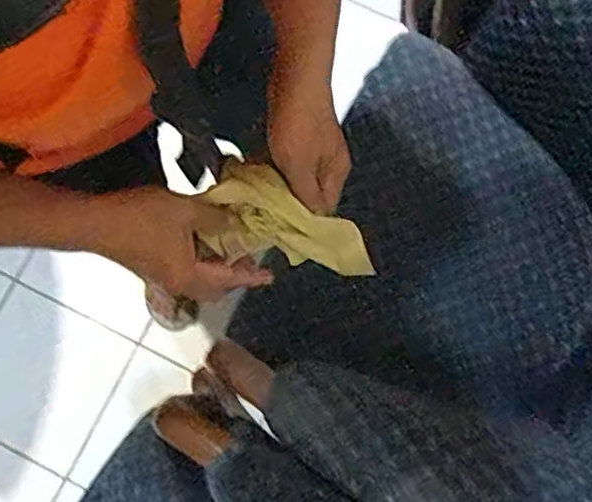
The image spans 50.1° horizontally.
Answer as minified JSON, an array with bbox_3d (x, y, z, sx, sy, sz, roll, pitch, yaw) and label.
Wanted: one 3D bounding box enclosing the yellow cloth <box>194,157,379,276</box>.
[{"bbox_3d":[-0.005,-0.016,0.544,0.150,0.040,0.070,26,81,-5],"label":"yellow cloth"}]

